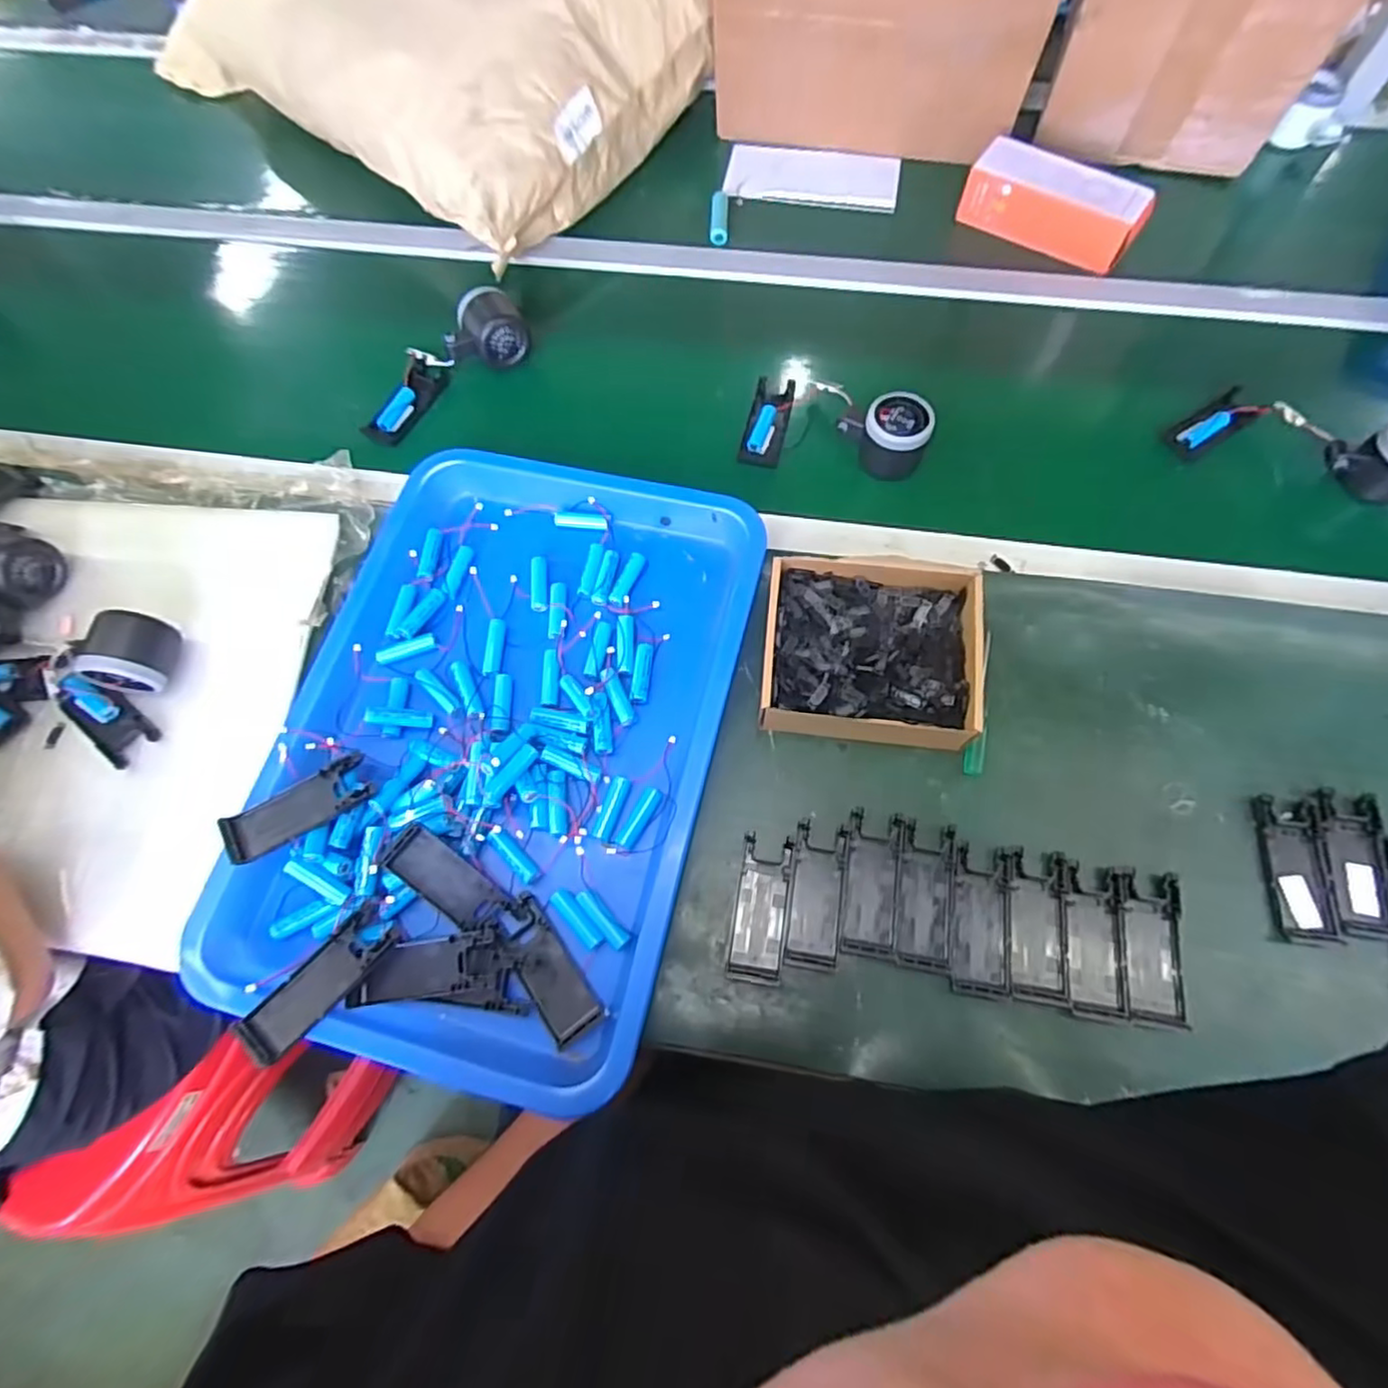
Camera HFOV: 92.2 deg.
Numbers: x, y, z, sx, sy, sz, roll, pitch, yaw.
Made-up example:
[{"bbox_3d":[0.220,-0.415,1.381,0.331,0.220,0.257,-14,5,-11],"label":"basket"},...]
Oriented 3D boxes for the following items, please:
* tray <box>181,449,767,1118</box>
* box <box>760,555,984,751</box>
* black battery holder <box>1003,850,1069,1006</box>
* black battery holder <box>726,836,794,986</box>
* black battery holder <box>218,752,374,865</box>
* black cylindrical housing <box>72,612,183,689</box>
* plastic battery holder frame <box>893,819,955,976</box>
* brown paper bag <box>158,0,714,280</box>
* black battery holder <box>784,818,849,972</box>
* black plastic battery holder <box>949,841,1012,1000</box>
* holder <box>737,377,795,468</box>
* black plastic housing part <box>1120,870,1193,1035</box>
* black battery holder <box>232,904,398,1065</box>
[{"bbox_3d":[-0.146,0.024,0.528,0.327,0.046,0.488,12,69,6],"label":"tray"},{"bbox_3d":[0.139,-0.034,0.536,0.165,0.046,0.158,6,68,3],"label":"box"},{"bbox_3d":[0.245,0.165,0.477,0.040,0.009,0.101,7,68,4],"label":"black battery holder"},{"bbox_3d":[0.050,0.156,0.491,0.037,0.004,0.102,9,68,4],"label":"black battery holder"},{"bbox_3d":[-0.291,0.083,0.494,0.098,0.030,0.037,-31,71,-11],"label":"black battery holder"},{"bbox_3d":[-0.461,-0.032,0.550,0.049,0.056,0.062,8,68,4],"label":"black cylindrical housing"},{"bbox_3d":[0.169,0.147,0.487,0.039,0.006,0.102,9,68,5],"label":"plastic battery holder frame"},{"bbox_3d":[-0.320,-0.792,0.776,0.597,0.186,0.373,39,74,15],"label":"brown paper bag"},{"bbox_3d":[0.091,0.147,0.492,0.037,0.004,0.103,9,68,4],"label":"black battery holder"},{"bbox_3d":[0.207,0.162,0.481,0.041,0.008,0.102,8,68,4],"label":"black plastic battery holder"},{"bbox_3d":[0.072,-0.266,0.656,0.038,0.028,0.100,12,69,6],"label":"holder"},{"bbox_3d":[0.322,0.177,0.467,0.041,0.008,0.101,10,69,5],"label":"black plastic housing part"},{"bbox_3d":[-0.254,0.196,0.452,0.039,0.016,0.104,35,60,18],"label":"black battery holder"}]

